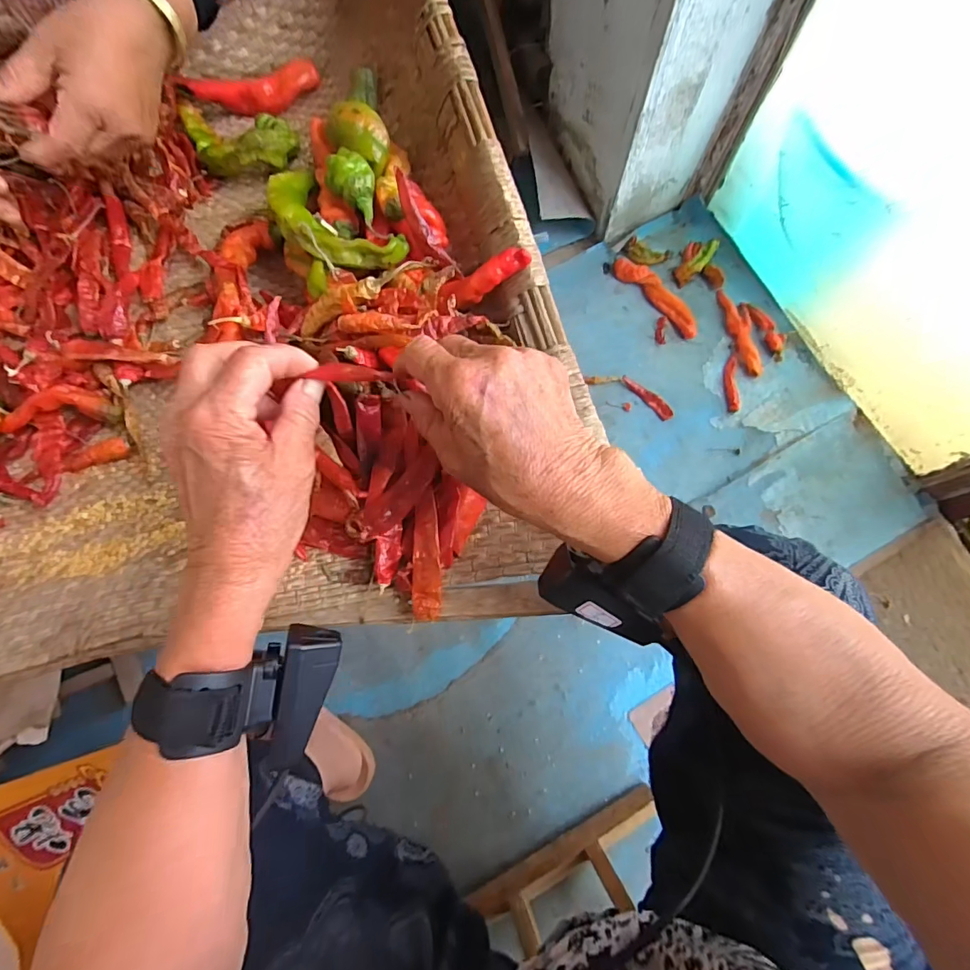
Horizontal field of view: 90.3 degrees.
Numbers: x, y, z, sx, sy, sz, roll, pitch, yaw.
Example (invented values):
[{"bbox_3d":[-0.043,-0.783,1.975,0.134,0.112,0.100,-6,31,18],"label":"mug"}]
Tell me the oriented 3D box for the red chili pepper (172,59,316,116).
[{"bbox_3d":[-0.230,-0.394,0.484,0.127,0.031,0.030,-16,74,-4],"label":"red chili pepper"}]

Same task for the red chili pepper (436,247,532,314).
[{"bbox_3d":[-0.001,-0.146,0.345,0.071,0.018,0.018,-21,73,23],"label":"red chili pepper"}]

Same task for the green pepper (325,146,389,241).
[{"bbox_3d":[-0.097,-0.219,0.364,0.034,0.033,0.054,-21,74,-5],"label":"green pepper"}]

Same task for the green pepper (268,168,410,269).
[{"bbox_3d":[-0.122,-0.201,0.366,0.125,0.026,0.057,39,78,11],"label":"green pepper"}]

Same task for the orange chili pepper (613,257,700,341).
[{"bbox_3d":[0.307,-0.339,0.860,0.041,0.028,0.191,-40,77,-10],"label":"orange chili pepper"}]

